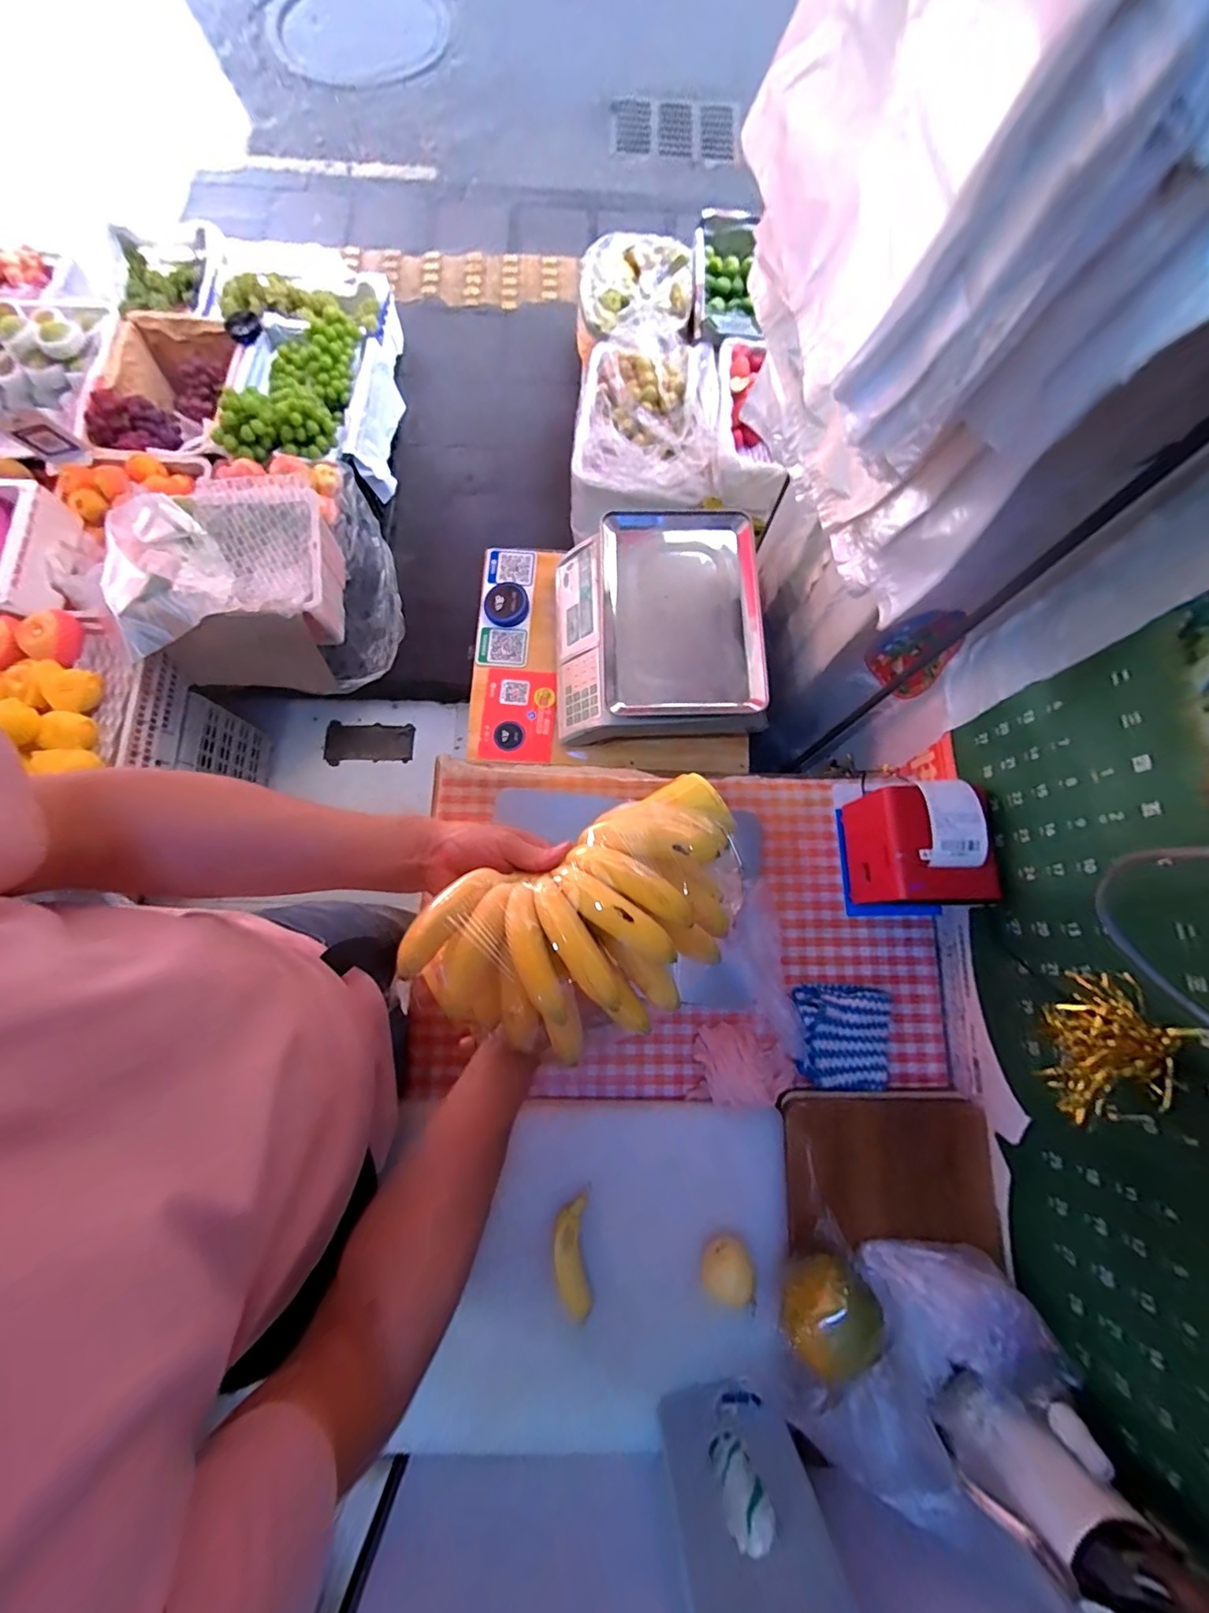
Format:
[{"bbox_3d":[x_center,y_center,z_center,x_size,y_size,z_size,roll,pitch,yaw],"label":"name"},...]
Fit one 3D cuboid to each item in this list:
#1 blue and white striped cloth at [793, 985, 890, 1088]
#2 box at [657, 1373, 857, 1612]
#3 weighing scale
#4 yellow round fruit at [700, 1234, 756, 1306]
[{"bbox_3d":[0.277,0.264,0.605,0.107,0.023,0.107,2,77,0],"label":"blue and white striped cloth"},{"bbox_3d":[0.109,0.574,0.427,0.120,0.193,0.066,-14,78,-4],"label":"box"},{"bbox_3d":[0.077,-0.277,0.821,0.302,0.110,0.329,-4,77,-2],"label":"weighing scale"},{"bbox_3d":[0.120,0.457,0.529,0.051,0.042,0.050,0,77,-1],"label":"yellow round fruit"}]

